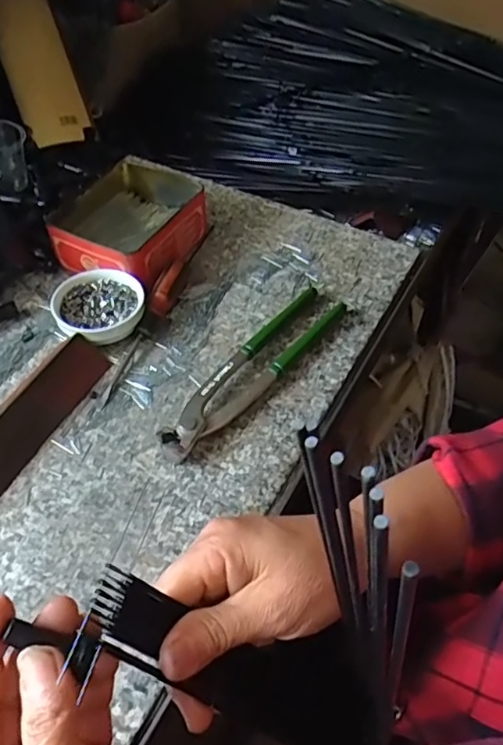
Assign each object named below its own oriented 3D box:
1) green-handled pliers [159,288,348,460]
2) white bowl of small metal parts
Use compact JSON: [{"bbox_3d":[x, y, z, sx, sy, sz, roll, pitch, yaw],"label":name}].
[{"bbox_3d":[0.002,-0.005,0.429,0.039,0.016,0.195,30,55,24],"label":"green-handled pliers"},{"bbox_3d":[-0.124,-0.052,0.462,0.070,0.028,0.072,0,49,0],"label":"white bowl of small metal parts"}]

